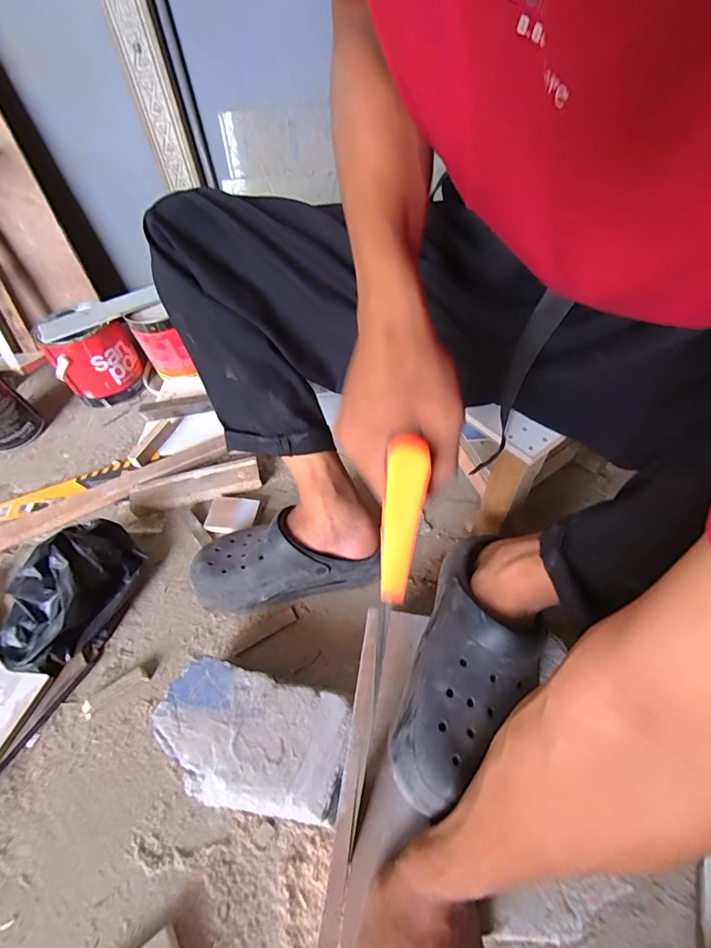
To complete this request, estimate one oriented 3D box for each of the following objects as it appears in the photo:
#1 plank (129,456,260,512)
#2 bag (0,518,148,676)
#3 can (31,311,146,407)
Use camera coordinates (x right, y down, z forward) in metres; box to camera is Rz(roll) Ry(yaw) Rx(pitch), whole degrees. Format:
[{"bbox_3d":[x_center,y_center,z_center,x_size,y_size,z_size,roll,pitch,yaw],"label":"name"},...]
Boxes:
[{"bbox_3d":[-0.270,0.022,0.711,0.211,0.029,0.057,-14,51,-6],"label":"plank"},{"bbox_3d":[-0.385,0.158,0.564,0.126,0.102,0.198,22,56,21],"label":"bag"},{"bbox_3d":[-0.541,-0.247,0.879,0.147,0.157,0.147,-5,51,1],"label":"can"}]

